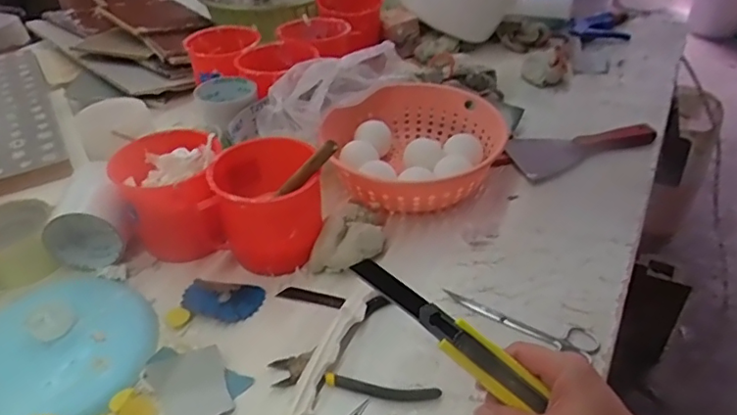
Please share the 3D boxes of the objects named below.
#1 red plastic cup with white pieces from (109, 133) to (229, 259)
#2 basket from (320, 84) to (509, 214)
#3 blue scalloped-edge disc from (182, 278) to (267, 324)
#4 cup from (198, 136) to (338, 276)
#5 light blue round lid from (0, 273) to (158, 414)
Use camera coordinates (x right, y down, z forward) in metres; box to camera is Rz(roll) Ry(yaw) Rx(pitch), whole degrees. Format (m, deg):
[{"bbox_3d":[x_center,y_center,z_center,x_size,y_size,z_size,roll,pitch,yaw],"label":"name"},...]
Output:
[{"bbox_3d":[-0.223,-0.009,0.631,0.123,0.106,0.129,-2,38,1],"label":"red plastic cup with white pieces"},{"bbox_3d":[0.059,-0.078,0.731,0.209,0.077,0.215,-1,38,0],"label":"basket"},{"bbox_3d":[-0.154,0.095,0.581,0.082,0.013,0.044,8,39,11],"label":"blue scalloped-edge disc"},{"bbox_3d":[-0.108,-0.005,0.606,0.115,0.134,0.107,-1,38,0],"label":"cup"},{"bbox_3d":[-0.302,0.130,0.532,0.180,0.015,0.175,-1,38,0],"label":"light blue round lid"}]

